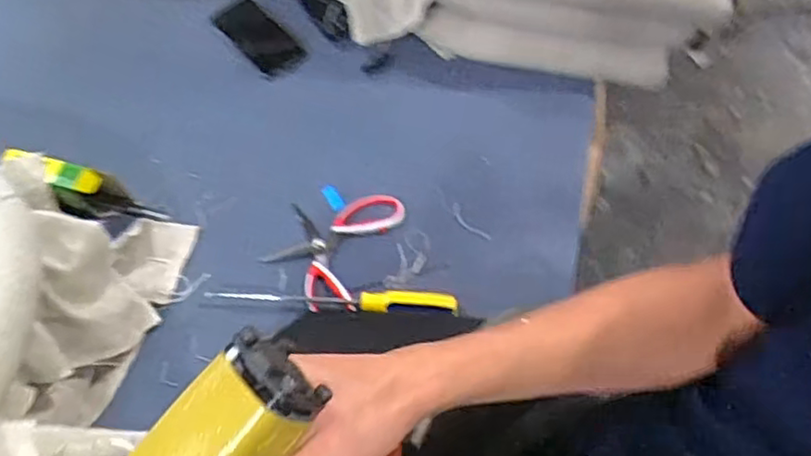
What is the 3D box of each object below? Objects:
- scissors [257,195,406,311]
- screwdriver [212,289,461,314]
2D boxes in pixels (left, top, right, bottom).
[{"bbox_3d":[-0.096,0.018,0.830,0.138,0.026,0.182,21,64,11],"label":"scissors"},{"bbox_3d":[-0.089,0.088,0.789,0.303,0.028,0.029,2,62,1],"label":"screwdriver"}]

